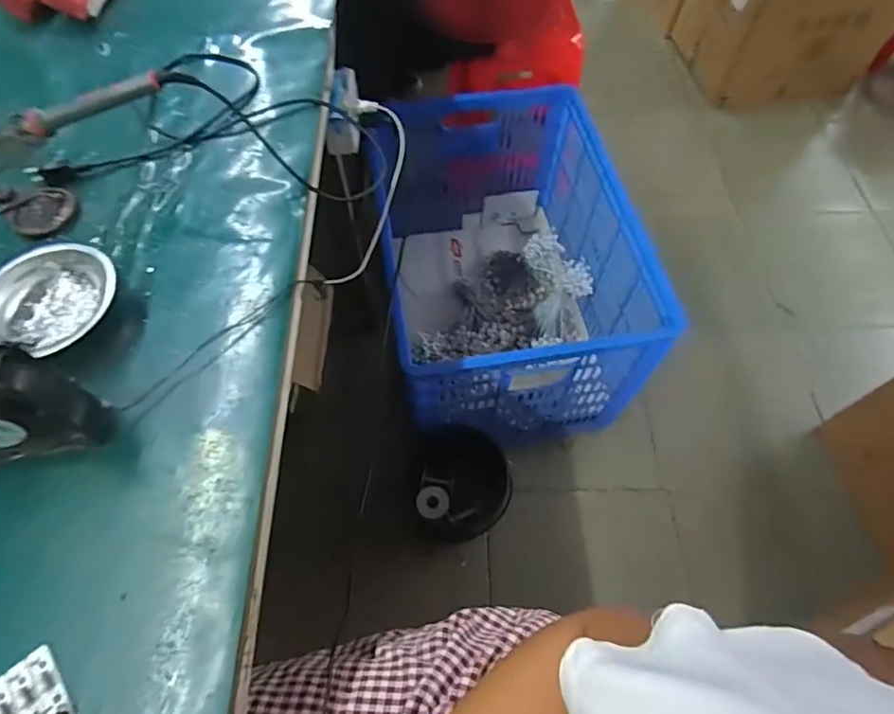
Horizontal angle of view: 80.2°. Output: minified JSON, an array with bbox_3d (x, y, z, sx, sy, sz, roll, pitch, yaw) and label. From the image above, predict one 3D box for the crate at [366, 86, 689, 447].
[{"bbox_3d":[0.104,-0.193,1.165,0.461,0.386,0.659,-8,60,-6],"label":"crate"}]

